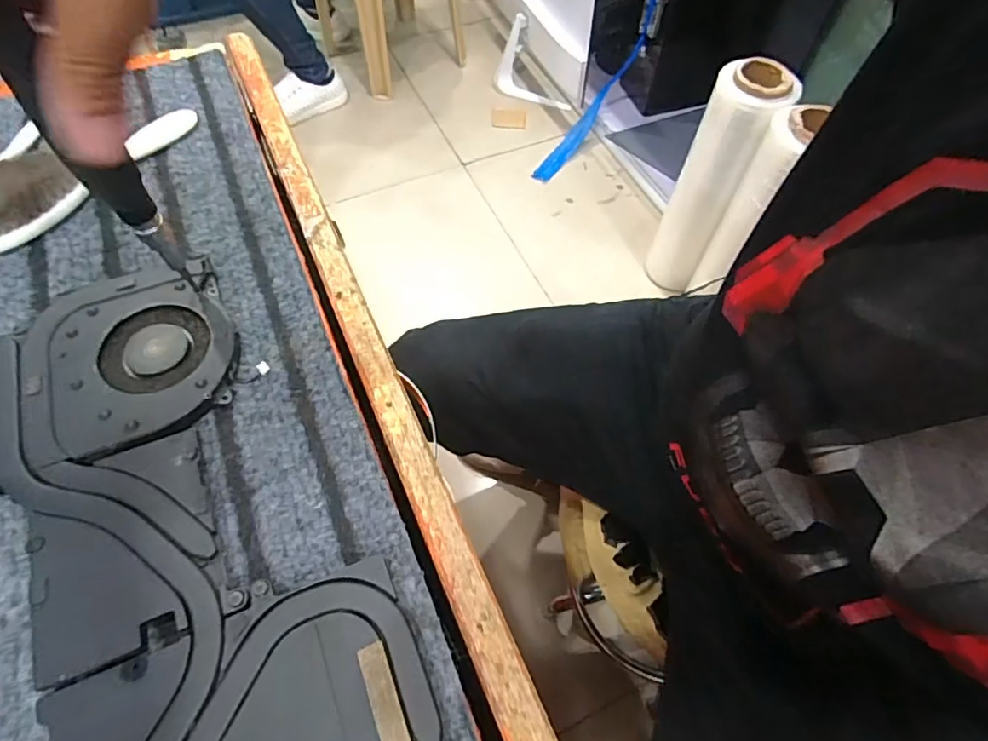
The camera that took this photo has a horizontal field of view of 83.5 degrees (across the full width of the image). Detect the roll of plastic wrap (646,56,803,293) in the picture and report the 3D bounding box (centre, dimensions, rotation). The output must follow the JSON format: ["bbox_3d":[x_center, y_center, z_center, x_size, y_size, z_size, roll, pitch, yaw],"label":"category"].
[{"bbox_3d":[0.412,-0.333,1.087,0.121,0.485,0.129,1,59,-1],"label":"roll of plastic wrap"}]

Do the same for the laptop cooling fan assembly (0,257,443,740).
[{"bbox_3d":[-0.110,0.088,0.204,0.122,0.012,0.334,-25,64,-16],"label":"laptop cooling fan assembly"}]

